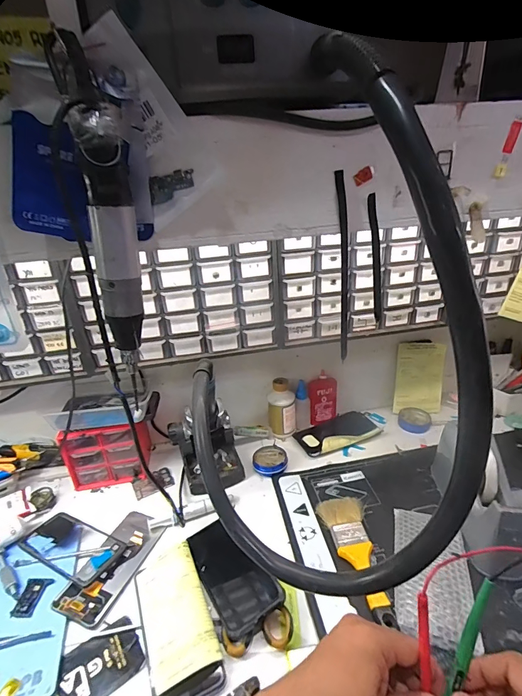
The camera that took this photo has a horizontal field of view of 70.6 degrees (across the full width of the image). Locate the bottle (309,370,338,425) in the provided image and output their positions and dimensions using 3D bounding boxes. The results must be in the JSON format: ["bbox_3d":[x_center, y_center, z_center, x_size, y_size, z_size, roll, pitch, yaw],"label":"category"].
[{"bbox_3d":[0.128,0.104,0.758,0.063,0.094,0.022,-14,27,-20],"label":"bottle"}]

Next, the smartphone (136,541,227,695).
[{"bbox_3d":[-0.100,0.321,0.438,0.078,0.022,0.161,-15,28,-22],"label":"smartphone"}]

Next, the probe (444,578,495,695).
[{"bbox_3d":[0.155,0.242,0.284,0.010,0.135,0.006,17,3,37],"label":"probe"}]

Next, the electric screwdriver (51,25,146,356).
[{"bbox_3d":[-0.109,-0.097,0.267,0.040,0.203,0.027,-11,26,-14],"label":"electric screwdriver"}]

